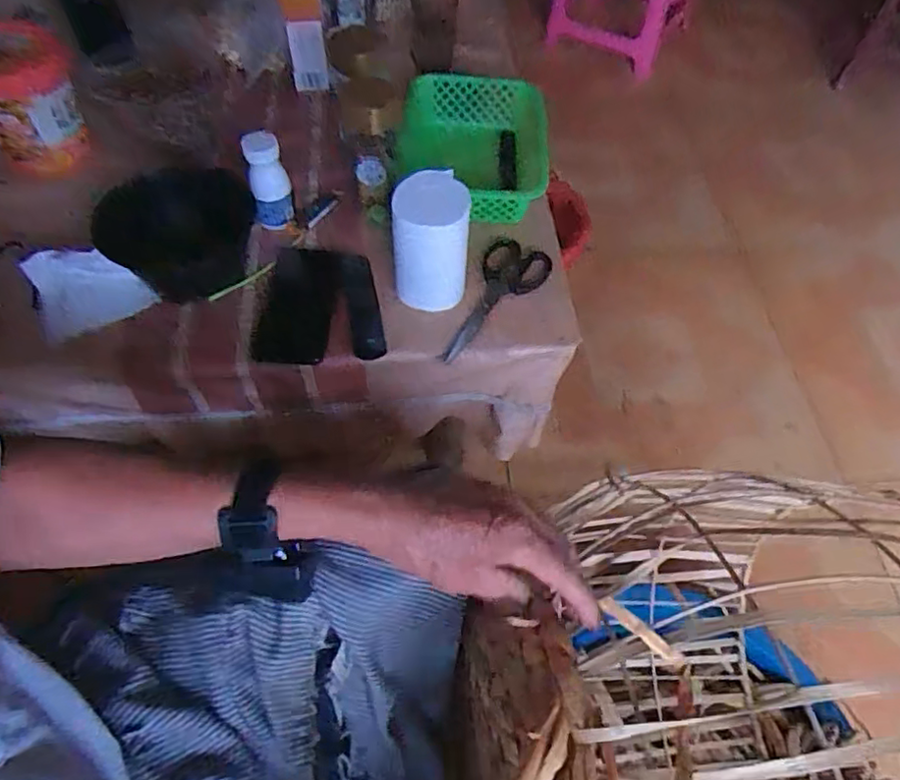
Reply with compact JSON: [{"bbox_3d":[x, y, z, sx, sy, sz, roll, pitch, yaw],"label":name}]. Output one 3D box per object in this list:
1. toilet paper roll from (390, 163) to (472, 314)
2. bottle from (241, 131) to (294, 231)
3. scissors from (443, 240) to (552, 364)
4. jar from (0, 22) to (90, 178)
[{"bbox_3d":[-0.022,-0.163,0.676,0.077,0.136,0.084,1,57,-1],"label":"toilet paper roll"},{"bbox_3d":[-0.212,-0.244,0.724,0.040,0.111,0.040,-5,57,-5],"label":"bottle"},{"bbox_3d":[0.061,-0.101,0.710,0.078,0.010,0.182,16,63,11],"label":"scissors"},{"bbox_3d":[-0.542,-0.375,0.791,0.135,0.127,0.160,-30,63,-20],"label":"jar"}]

